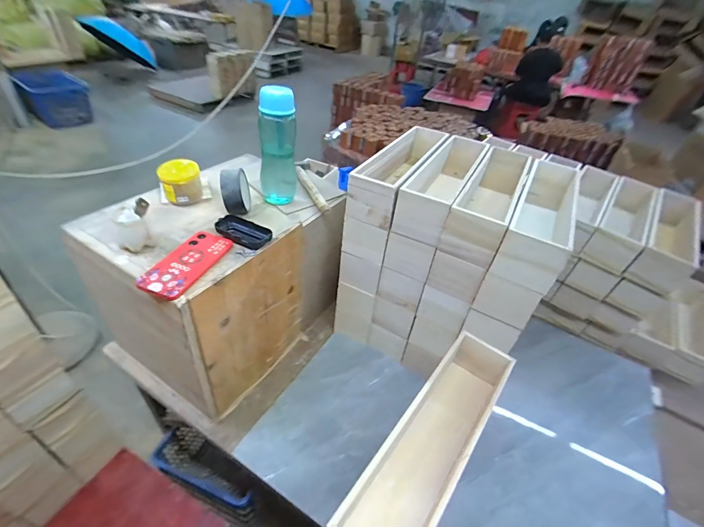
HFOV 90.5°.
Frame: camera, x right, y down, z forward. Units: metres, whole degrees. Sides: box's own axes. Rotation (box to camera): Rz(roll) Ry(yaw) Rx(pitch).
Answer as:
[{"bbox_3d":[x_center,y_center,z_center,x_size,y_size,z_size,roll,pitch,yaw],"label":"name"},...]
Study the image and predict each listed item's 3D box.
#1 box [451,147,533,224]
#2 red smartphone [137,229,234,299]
[{"bbox_3d":[0.309,-0.152,0.777,0.101,0.093,0.393,23,42,18],"label":"box"},{"bbox_3d":[-0.290,-0.003,0.613,0.081,0.014,0.165,16,40,10],"label":"red smartphone"}]

